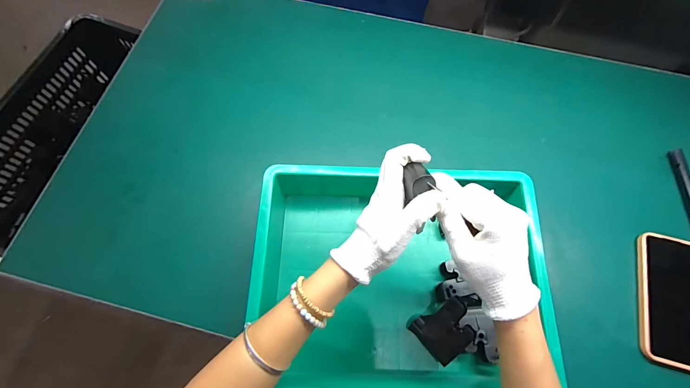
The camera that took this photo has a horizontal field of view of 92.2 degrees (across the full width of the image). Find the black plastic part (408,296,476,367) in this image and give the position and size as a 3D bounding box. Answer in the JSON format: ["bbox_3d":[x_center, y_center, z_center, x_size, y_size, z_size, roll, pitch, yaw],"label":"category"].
[{"bbox_3d":[0.124,0.166,0.406,0.071,0.020,0.059,-42,69,7],"label":"black plastic part"}]

